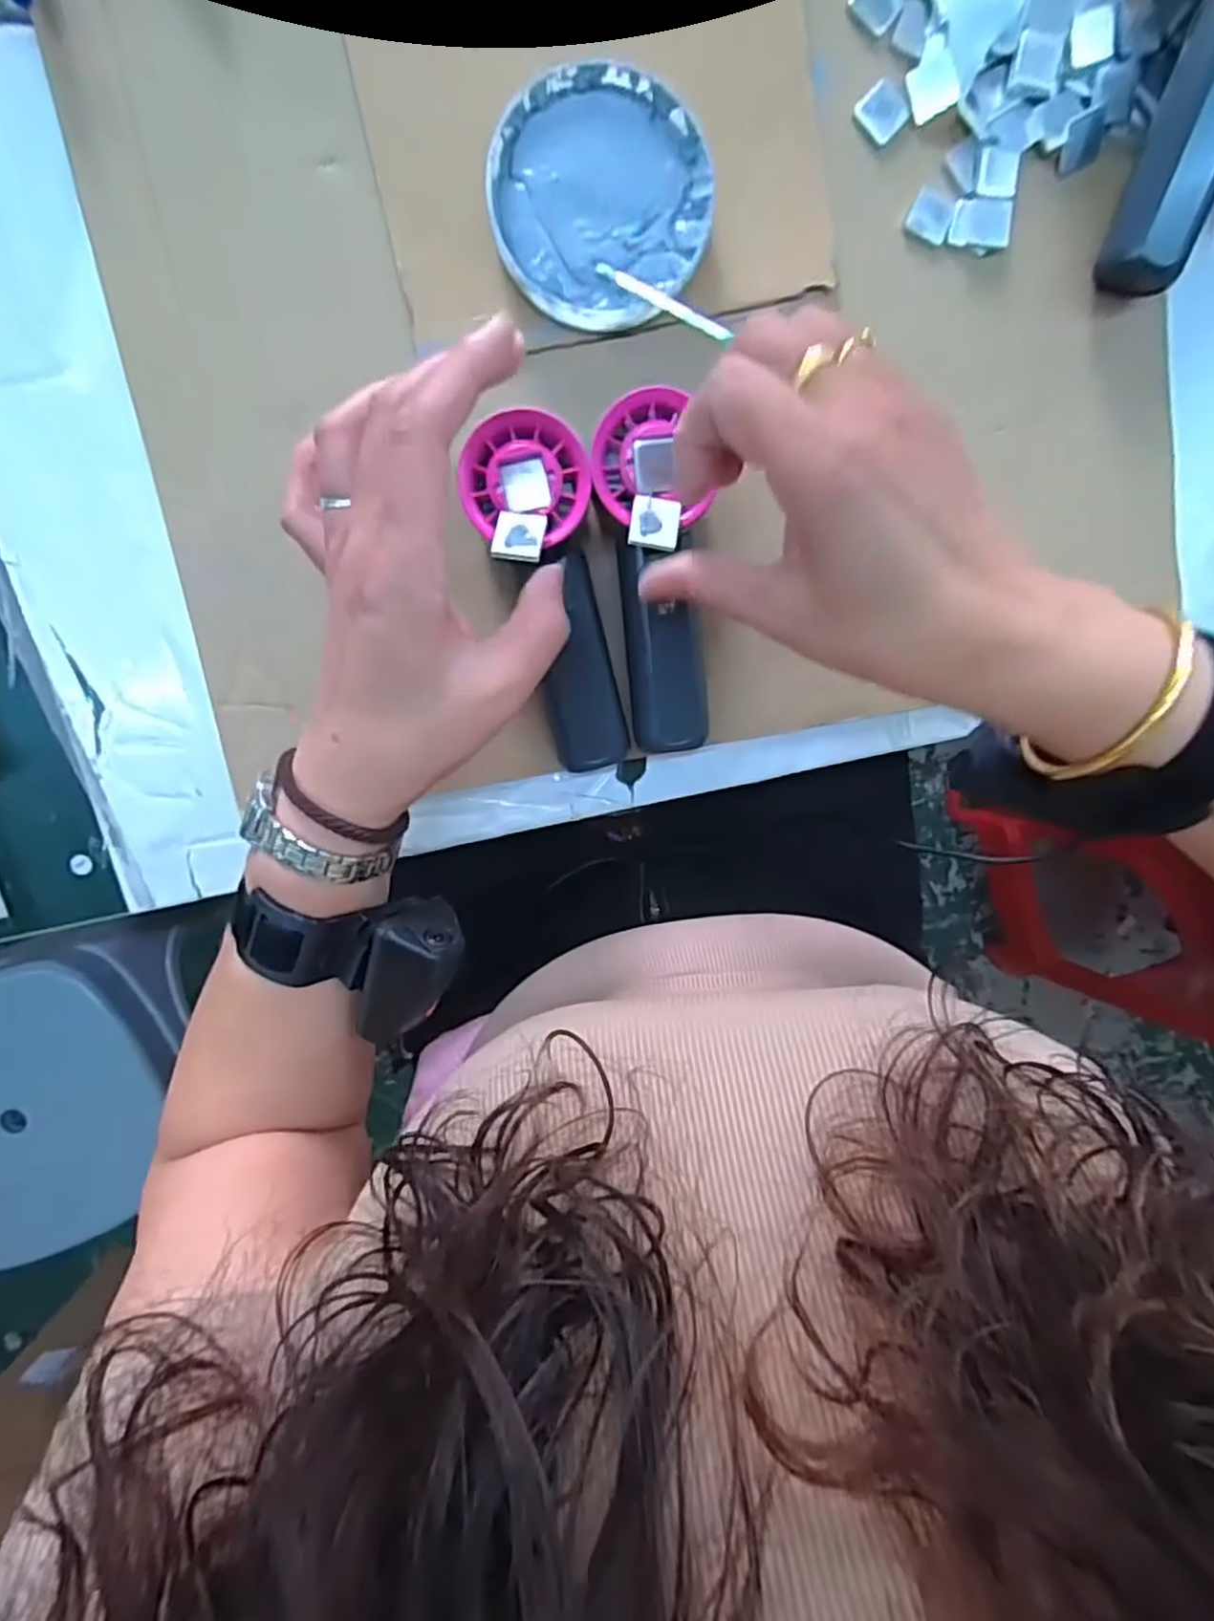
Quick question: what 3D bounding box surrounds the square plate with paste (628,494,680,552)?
[{"bbox_3d":[0.021,-0.124,0.307,0.021,0.004,0.021,6,97,-5],"label":"square plate with paste"}]

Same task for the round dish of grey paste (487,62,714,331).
[{"bbox_3d":[-0.003,-0.277,0.326,0.096,0.015,0.101,0,99,-3],"label":"round dish of grey paste"}]

